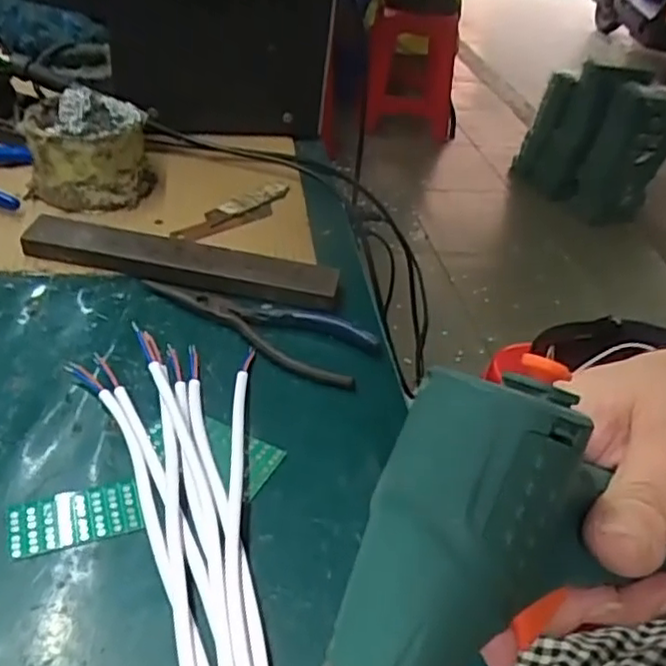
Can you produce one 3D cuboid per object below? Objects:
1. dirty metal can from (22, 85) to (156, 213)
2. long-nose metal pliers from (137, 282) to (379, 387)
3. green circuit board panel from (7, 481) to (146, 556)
[{"bbox_3d":[-0.182,-0.141,0.510,0.089,0.069,0.085,-6,41,-15],"label":"dirty metal can"},{"bbox_3d":[-0.049,-0.007,0.419,0.150,0.011,0.048,20,41,15],"label":"long-nose metal pliers"},{"bbox_3d":[-0.118,0.084,0.309,0.056,0.004,0.029,-7,41,-17],"label":"green circuit board panel"}]

